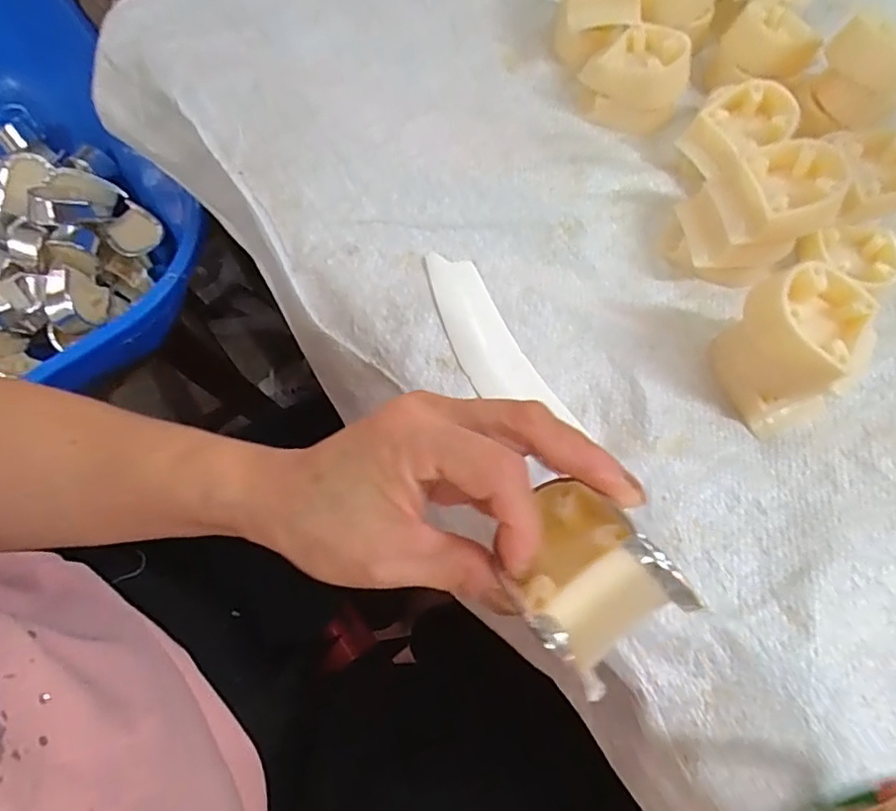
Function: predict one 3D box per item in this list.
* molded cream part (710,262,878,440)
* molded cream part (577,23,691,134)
[{"bbox_3d":[0.176,-0.030,0.291,0.055,0.063,0.064,-32,71,-12],"label":"molded cream part"},{"bbox_3d":[0.119,-0.212,0.366,0.062,0.040,0.053,15,69,6],"label":"molded cream part"}]

